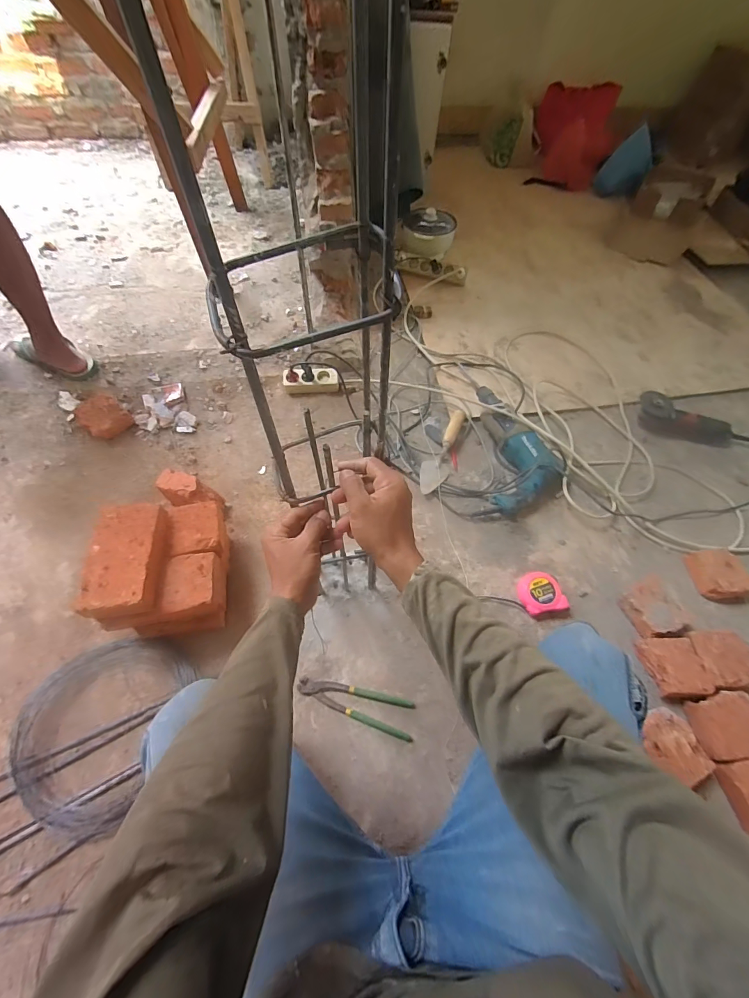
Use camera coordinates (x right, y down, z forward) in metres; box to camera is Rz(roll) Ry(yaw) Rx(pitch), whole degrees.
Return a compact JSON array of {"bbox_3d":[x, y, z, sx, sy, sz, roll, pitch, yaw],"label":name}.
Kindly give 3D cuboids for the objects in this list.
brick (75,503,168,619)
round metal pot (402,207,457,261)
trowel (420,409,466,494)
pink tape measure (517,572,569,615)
[{"bbox_3d":[-0.440,0.107,0.688,0.109,0.056,0.201,-8,60,-7],"label":"brick"},{"bbox_3d":[0.199,-0.973,1.436,0.191,0.114,0.191,1,62,-2],"label":"round metal pot"},{"bbox_3d":[0.181,-0.128,1.013,0.072,0.040,0.268,23,62,10],"label":"trowel"},{"bbox_3d":[0.360,0.204,0.838,0.093,0.043,0.088,-4,61,-5],"label":"pink tape measure"}]

